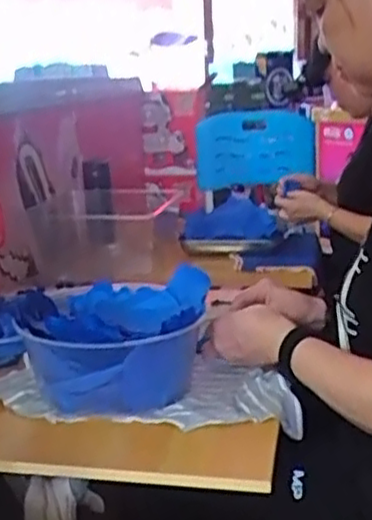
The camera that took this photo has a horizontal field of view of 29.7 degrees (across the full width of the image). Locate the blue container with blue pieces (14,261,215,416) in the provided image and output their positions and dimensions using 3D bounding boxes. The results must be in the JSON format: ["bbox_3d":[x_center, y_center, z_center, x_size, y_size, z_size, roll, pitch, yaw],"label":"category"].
[{"bbox_3d":[-0.085,0.099,0.850,0.224,0.116,0.222,-3,14,-3],"label":"blue container with blue pieces"}]

